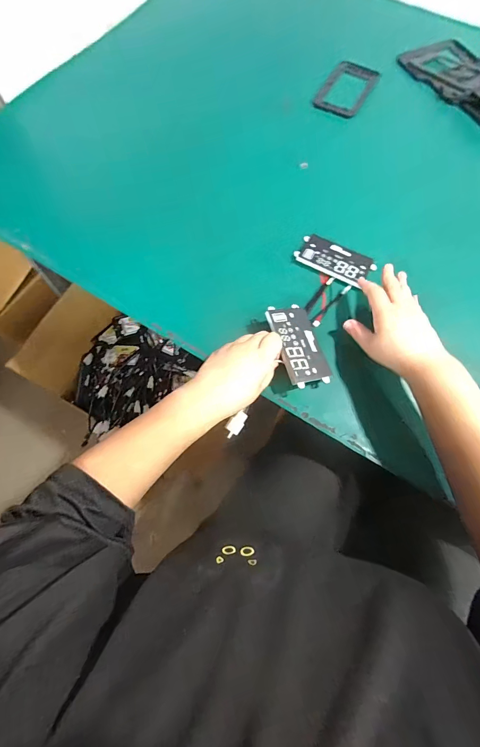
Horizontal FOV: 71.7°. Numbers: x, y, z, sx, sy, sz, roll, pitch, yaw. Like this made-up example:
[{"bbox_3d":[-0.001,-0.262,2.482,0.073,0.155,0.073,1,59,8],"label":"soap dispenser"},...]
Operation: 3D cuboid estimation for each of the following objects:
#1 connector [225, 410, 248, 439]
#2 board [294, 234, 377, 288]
[{"bbox_3d":[-0.005,0.065,0.423,0.019,0.008,0.037,38,74,13],"label":"connector"},{"bbox_3d":[0.149,-0.179,0.519,0.115,0.012,0.066,26,72,9],"label":"board"}]

